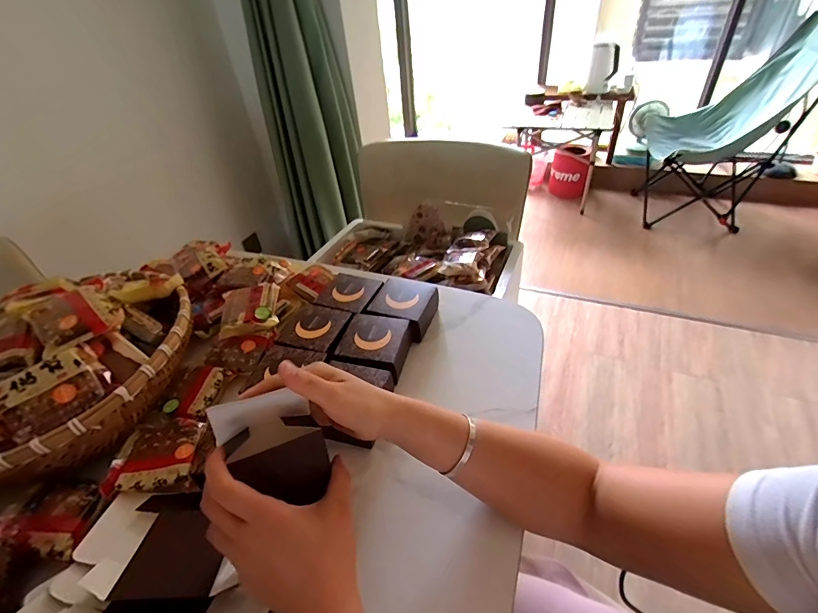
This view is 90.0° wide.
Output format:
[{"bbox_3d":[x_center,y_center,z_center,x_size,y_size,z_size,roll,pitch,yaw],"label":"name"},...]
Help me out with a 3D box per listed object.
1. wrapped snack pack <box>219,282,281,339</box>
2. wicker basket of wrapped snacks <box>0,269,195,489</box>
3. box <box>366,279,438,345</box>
[{"bbox_3d":[-0.243,0.000,0.627,0.082,0.026,0.099,-11,40,-5],"label":"wrapped snack pack"},{"bbox_3d":[-0.452,0.064,0.508,0.347,0.107,0.294,-34,47,-29],"label":"wicker basket of wrapped snacks"},{"bbox_3d":[-0.005,0.001,0.643,0.093,0.040,0.101,11,43,21],"label":"box"}]

